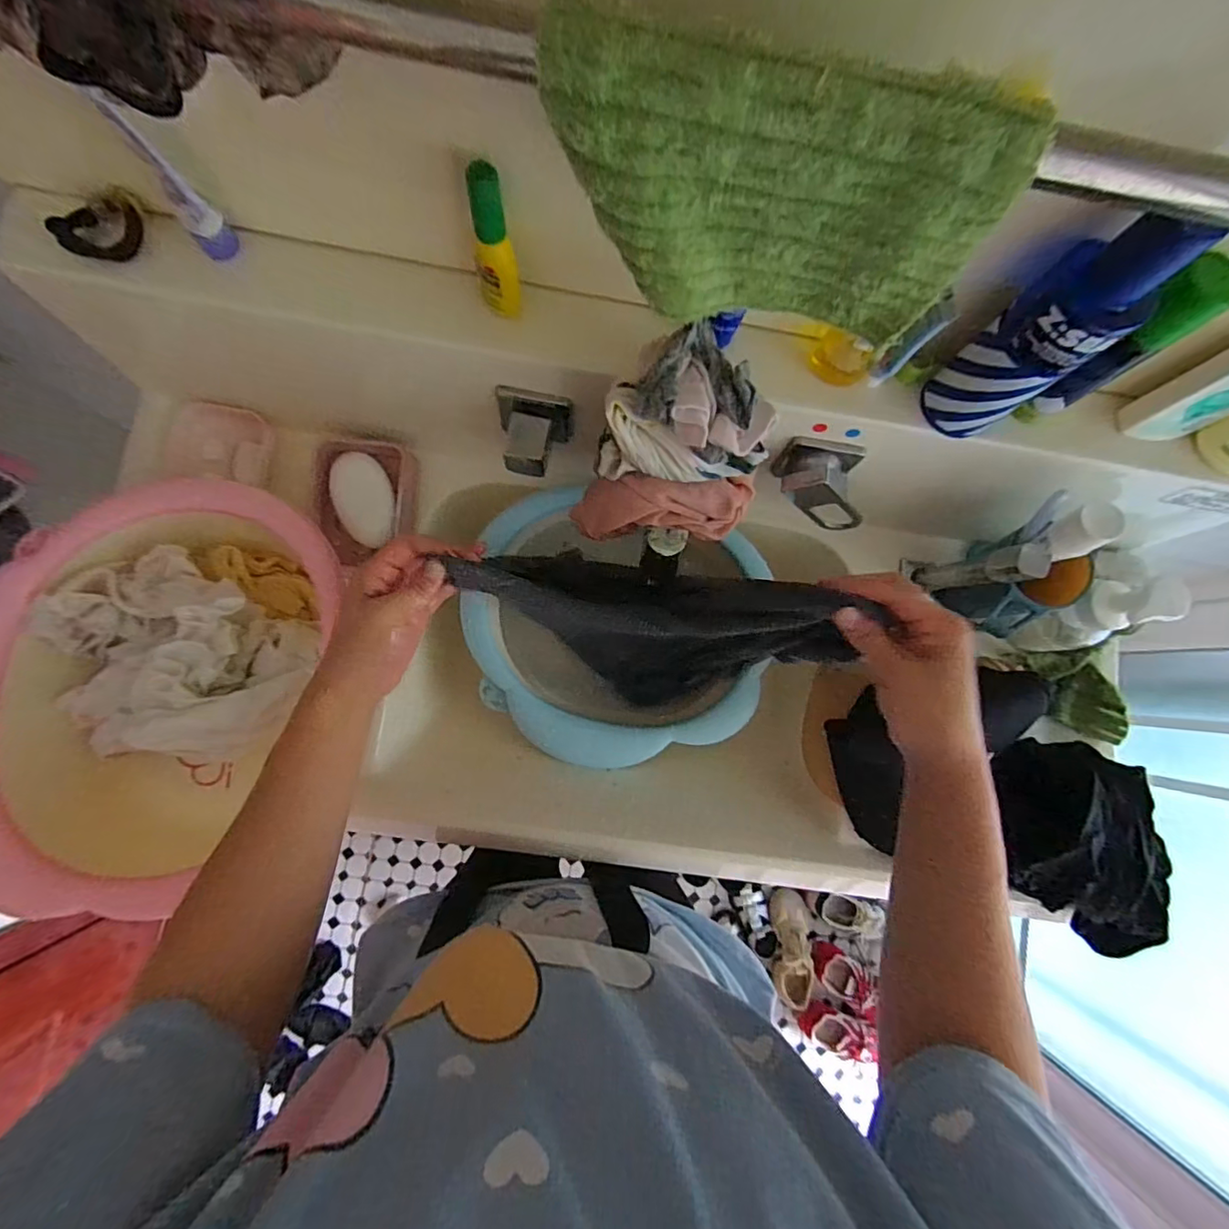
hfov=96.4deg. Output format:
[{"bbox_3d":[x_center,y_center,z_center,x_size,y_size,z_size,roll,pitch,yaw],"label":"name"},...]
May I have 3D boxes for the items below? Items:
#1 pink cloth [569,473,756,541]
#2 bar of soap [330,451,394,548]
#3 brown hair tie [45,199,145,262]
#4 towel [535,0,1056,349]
[{"bbox_3d":[0.033,-0.084,0.425,0.143,0.059,0.043,-1,84,8],"label":"pink cloth"},{"bbox_3d":[-0.235,-0.107,0.514,0.051,0.029,0.100,-21,86,-6],"label":"bar of soap"},{"bbox_3d":[-0.347,-0.262,0.376,0.052,0.035,0.020,-13,85,-6],"label":"brown hair tie"},{"bbox_3d":[0.061,-0.166,0.228,0.172,0.097,0.028,6,83,-4],"label":"towel"}]

